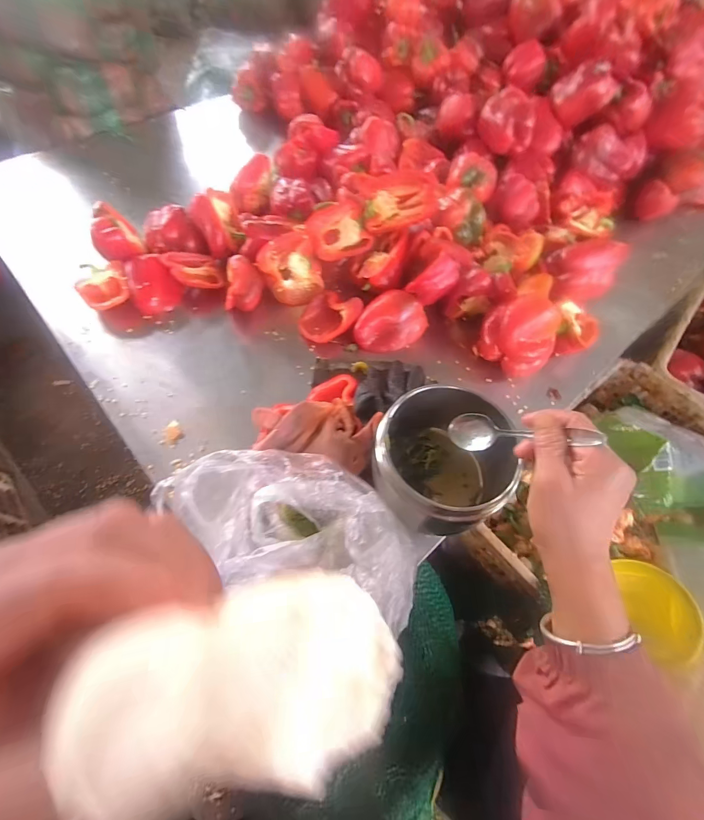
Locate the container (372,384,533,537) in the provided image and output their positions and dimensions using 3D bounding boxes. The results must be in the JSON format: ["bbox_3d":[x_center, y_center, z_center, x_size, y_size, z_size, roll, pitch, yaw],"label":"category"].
[{"bbox_3d":[0.101,0.068,0.434,0.151,0.114,0.125,0,60,-4],"label":"container"}]

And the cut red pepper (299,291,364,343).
[{"bbox_3d":[-0.041,-0.151,0.611,0.093,0.041,0.094,32,63,14],"label":"cut red pepper"}]

